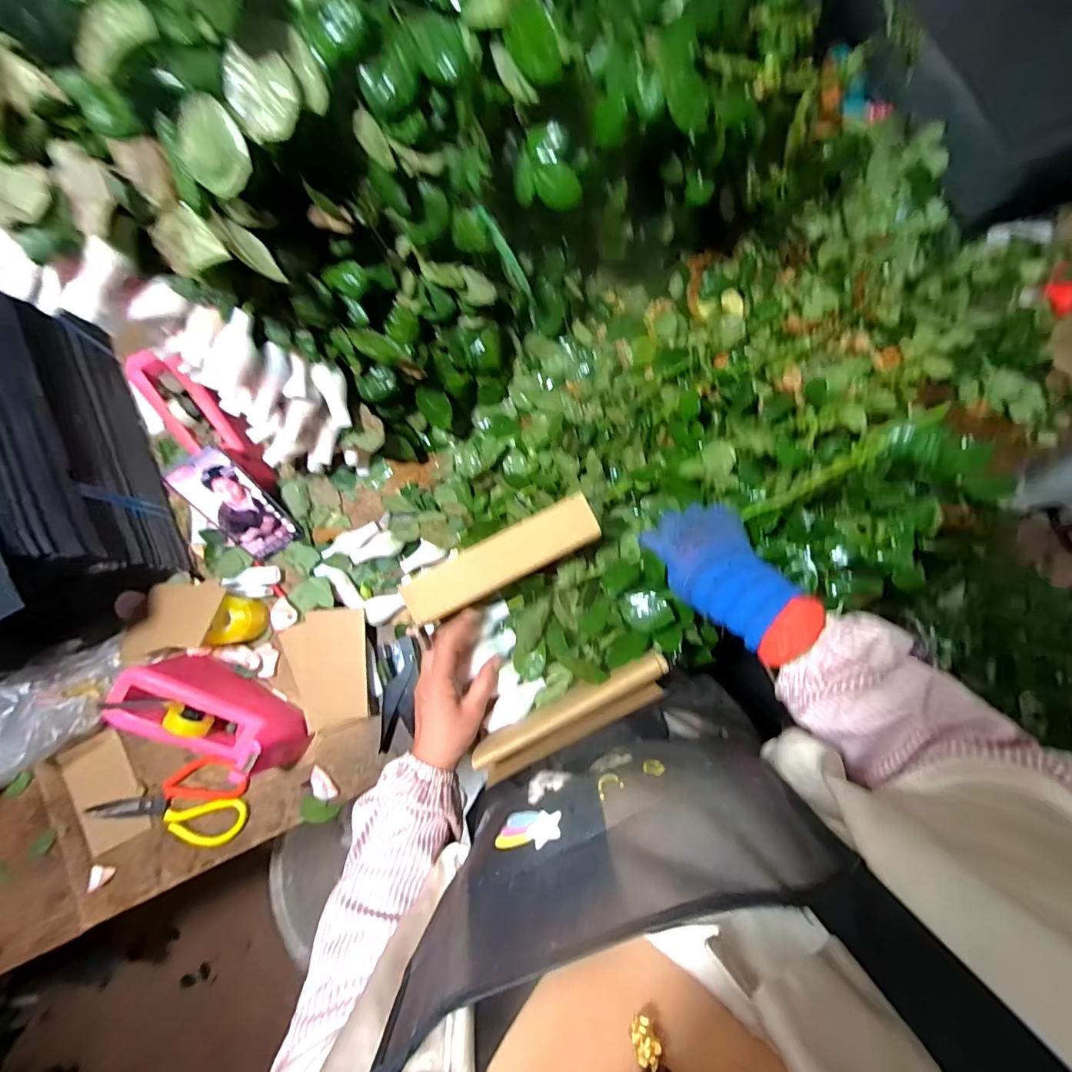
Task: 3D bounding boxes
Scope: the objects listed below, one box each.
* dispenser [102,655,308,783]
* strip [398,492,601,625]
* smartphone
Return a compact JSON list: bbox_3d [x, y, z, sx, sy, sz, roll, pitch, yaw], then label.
[{"bbox_3d":[-0.386,0.219,0.566,0.210,0.107,0.076,29,83,-10],"label":"dispenser"},{"bbox_3d":[-0.034,0.024,0.479,0.206,0.021,0.052,-27,83,-3],"label":"strip"},{"bbox_3d":[-0.382,-0.035,0.601,0.071,0.159,0.017,-30,43,-4],"label":"smartphone"}]

